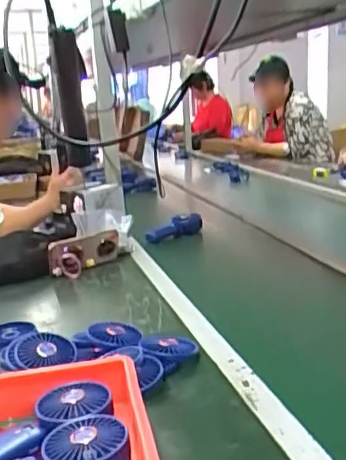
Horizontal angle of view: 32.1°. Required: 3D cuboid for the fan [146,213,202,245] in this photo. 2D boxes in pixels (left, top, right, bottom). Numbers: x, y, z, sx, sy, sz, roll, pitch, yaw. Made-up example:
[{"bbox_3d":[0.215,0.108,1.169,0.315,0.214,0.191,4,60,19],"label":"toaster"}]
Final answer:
[{"bbox_3d":[-0.004,0.001,1.646,0.057,0.062,0.220,9,17,38],"label":"fan"}]

